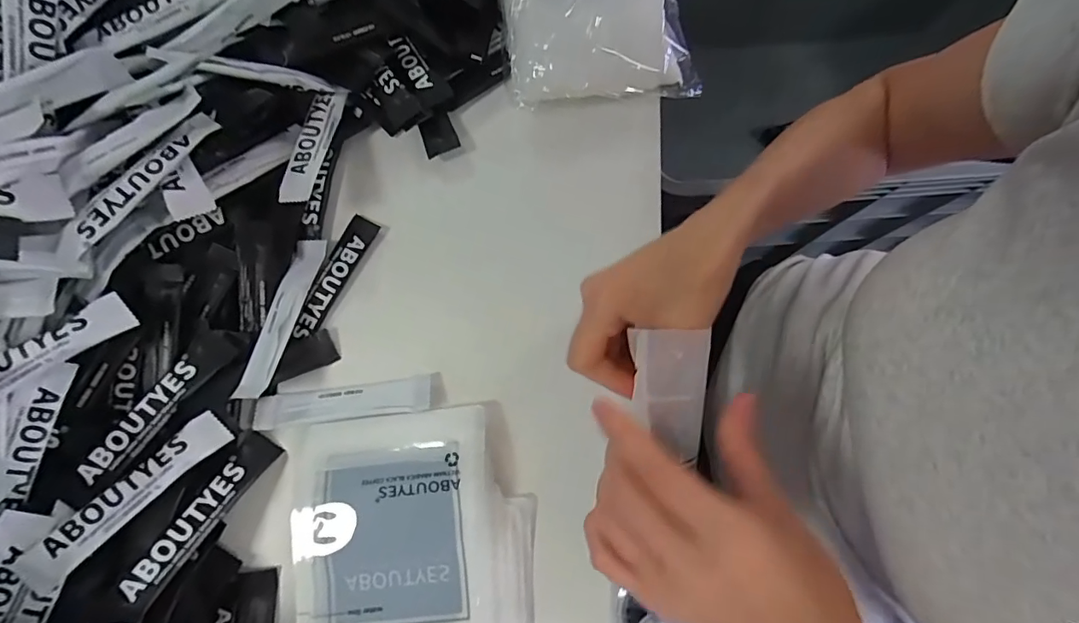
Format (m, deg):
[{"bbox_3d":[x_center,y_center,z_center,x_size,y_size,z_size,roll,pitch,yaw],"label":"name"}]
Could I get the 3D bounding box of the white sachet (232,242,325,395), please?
[{"bbox_3d":[-0.176,0.002,0.338,0.027,0.013,0.117,9,66,3],"label":"white sachet"}]

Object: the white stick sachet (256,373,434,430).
[{"bbox_3d":[-0.135,0.062,0.337,0.121,0.010,0.024,-7,79,0],"label":"white stick sachet"}]

